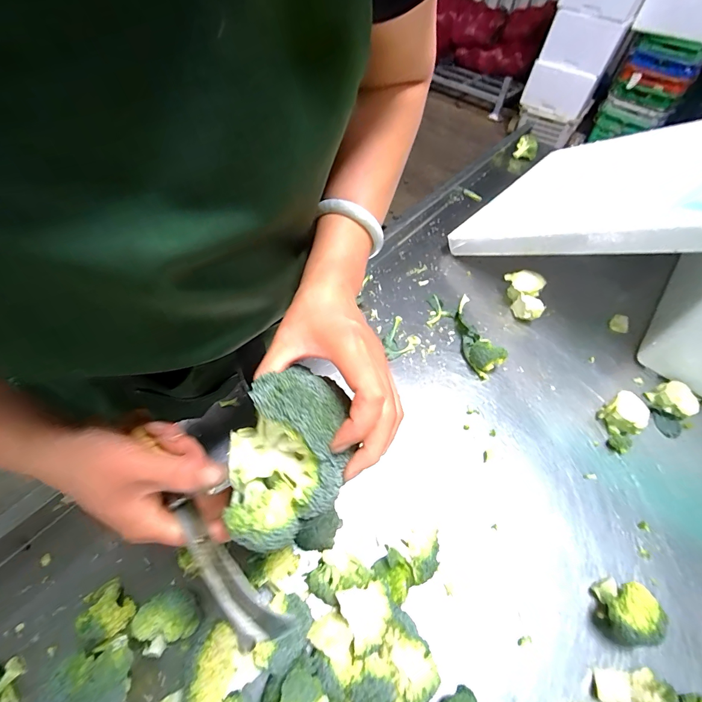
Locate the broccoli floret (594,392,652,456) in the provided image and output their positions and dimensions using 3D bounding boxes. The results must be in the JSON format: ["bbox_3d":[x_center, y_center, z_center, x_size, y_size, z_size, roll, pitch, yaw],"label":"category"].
[{"bbox_3d":[0.380,0.097,0.504,0.081,0.038,0.057,-35,63,-27],"label":"broccoli floret"}]

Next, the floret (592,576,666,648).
[{"bbox_3d":[0.281,0.265,0.365,0.043,0.047,0.054,14,53,5],"label":"floret"}]

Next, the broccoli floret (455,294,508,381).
[{"bbox_3d":[0.198,-0.033,0.579,0.047,0.041,0.162,-5,54,-9],"label":"broccoli floret"}]

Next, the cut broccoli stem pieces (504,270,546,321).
[{"bbox_3d":[0.298,-0.094,0.625,0.061,0.057,0.077,12,53,4],"label":"cut broccoli stem pieces"}]

